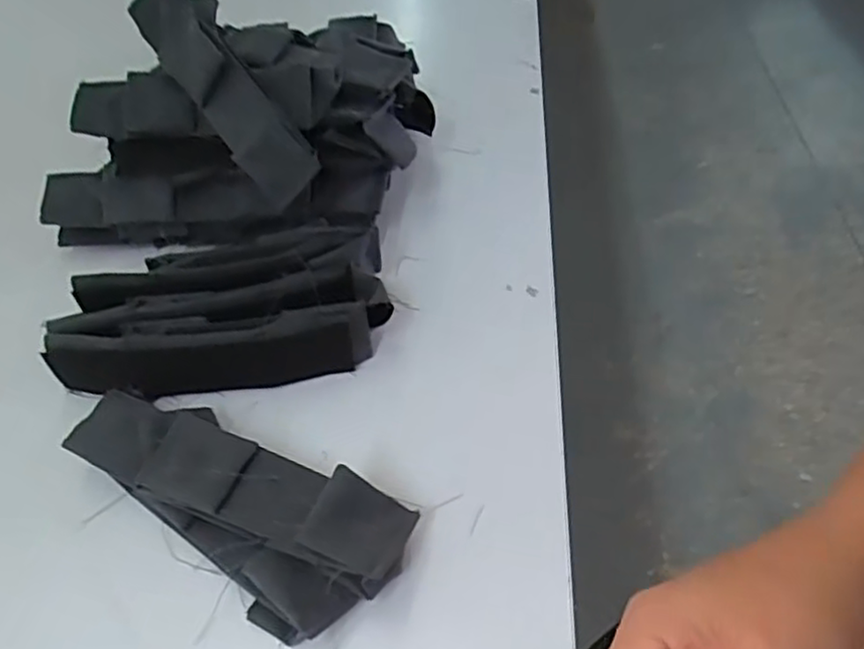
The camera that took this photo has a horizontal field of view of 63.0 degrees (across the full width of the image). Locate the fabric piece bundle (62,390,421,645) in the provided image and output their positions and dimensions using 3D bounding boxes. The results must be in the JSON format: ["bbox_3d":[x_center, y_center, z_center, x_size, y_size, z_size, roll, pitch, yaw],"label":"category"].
[{"bbox_3d":[-0.106,0.089,0.382,0.196,0.036,0.077,27,54,25],"label":"fabric piece bundle"}]

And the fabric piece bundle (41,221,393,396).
[{"bbox_3d":[-0.135,-0.006,0.458,0.210,0.055,0.089,-10,48,-6],"label":"fabric piece bundle"}]

